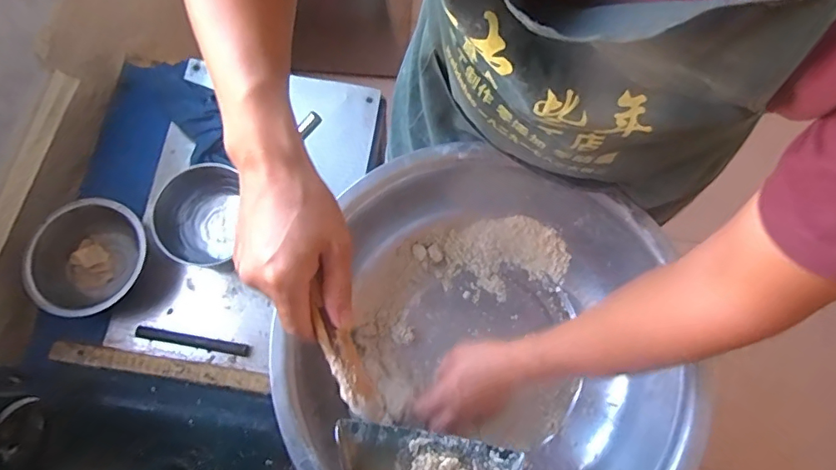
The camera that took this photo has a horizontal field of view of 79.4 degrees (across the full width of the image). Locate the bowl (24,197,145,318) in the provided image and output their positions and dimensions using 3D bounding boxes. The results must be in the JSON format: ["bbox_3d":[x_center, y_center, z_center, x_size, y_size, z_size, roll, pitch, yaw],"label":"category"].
[{"bbox_3d":[-0.530,0.040,0.835,0.182,0.079,0.189,-4,74,-3],"label":"bowl"}]

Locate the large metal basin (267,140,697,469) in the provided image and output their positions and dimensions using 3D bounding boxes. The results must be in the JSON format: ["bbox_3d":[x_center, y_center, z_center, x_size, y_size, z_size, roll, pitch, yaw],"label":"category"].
[{"bbox_3d":[0.084,0.131,0.589,0.417,0.137,0.406,0,74,-2],"label":"large metal basin"}]

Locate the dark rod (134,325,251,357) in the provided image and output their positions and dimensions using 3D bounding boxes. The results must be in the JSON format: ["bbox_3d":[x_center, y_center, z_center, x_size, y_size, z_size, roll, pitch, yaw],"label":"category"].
[{"bbox_3d":[-0.374,0.176,0.834,0.188,0.008,0.018,10,74,1],"label":"dark rod"}]

